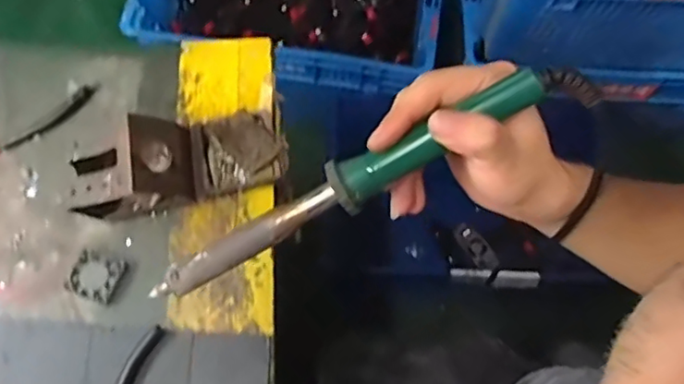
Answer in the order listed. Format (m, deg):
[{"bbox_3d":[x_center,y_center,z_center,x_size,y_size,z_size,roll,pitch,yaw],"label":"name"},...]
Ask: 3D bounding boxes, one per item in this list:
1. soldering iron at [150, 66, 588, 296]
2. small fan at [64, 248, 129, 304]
[{"bbox_3d":[0.007,-0.003,0.344,0.272,0.027,0.026,-28,71,12],"label":"soldering iron"},{"bbox_3d":[-0.211,0.073,0.515,0.042,0.008,0.038,18,70,6],"label":"small fan"}]

